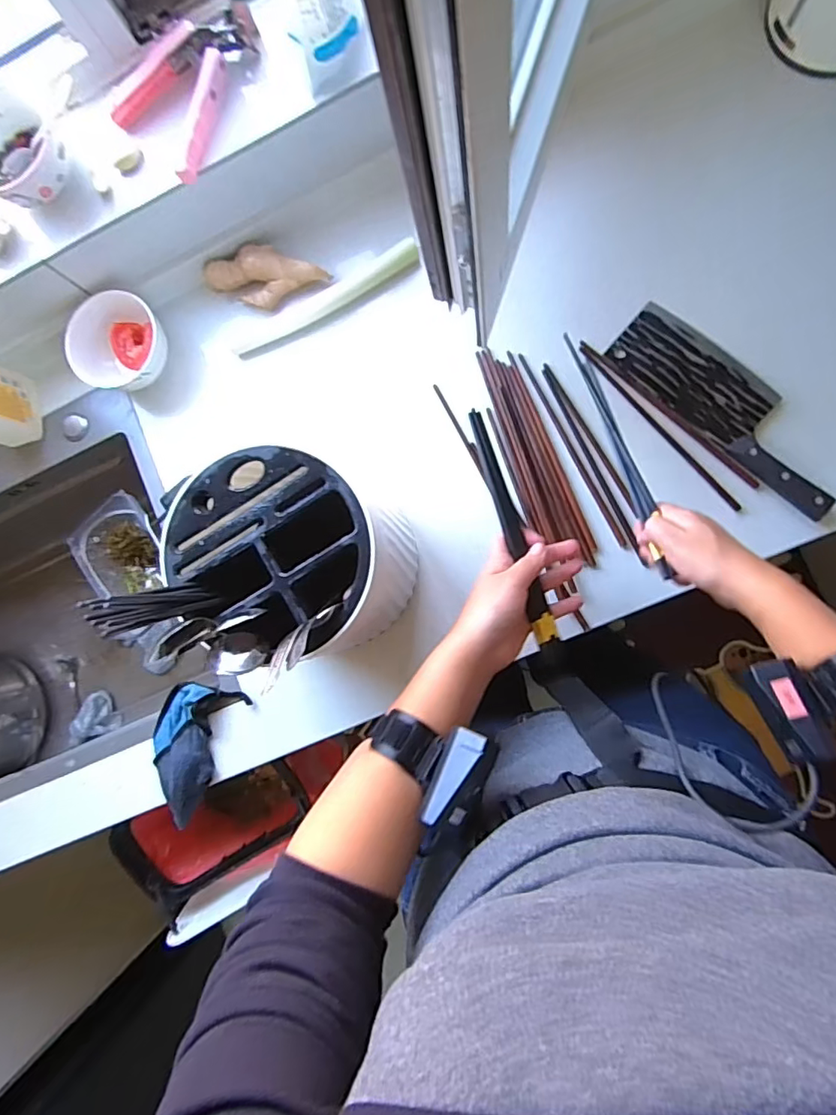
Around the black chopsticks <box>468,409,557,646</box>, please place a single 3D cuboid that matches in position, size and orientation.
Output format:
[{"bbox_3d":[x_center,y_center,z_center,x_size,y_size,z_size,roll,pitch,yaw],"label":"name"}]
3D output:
[{"bbox_3d":[0.086,-0.029,0.505,0.017,0.013,0.221,-18,85,7],"label":"black chopsticks"}]

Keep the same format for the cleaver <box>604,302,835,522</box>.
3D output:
[{"bbox_3d":[0.338,-0.167,0.594,0.277,0.024,0.088,43,94,8],"label":"cleaver"}]

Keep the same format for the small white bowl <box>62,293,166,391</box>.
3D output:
[{"bbox_3d":[-0.358,-0.257,0.666,0.107,0.064,0.113,27,92,9],"label":"small white bowl"}]

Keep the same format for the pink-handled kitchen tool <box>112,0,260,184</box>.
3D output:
[{"bbox_3d":[-0.225,-0.486,0.561,0.108,0.025,0.167,40,94,8],"label":"pink-handled kitchen tool"}]

